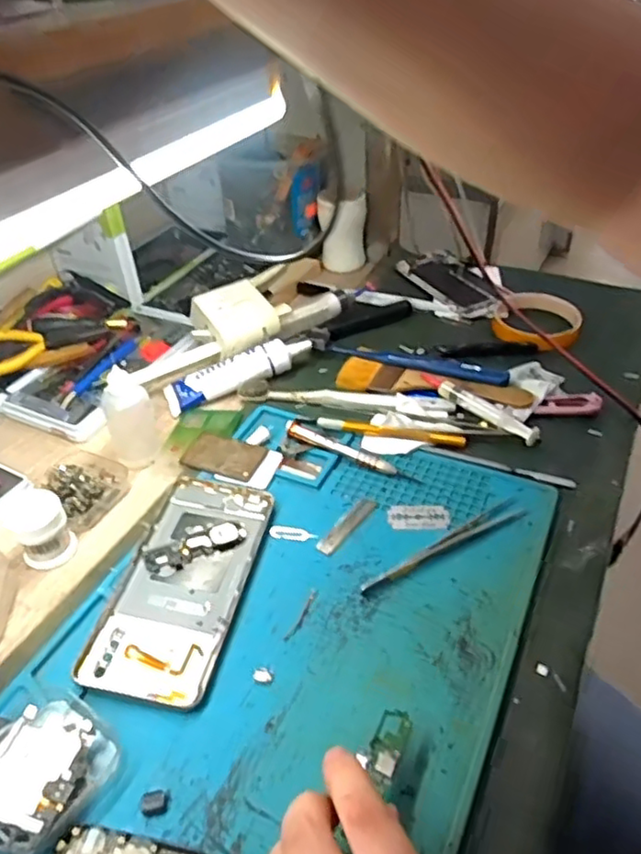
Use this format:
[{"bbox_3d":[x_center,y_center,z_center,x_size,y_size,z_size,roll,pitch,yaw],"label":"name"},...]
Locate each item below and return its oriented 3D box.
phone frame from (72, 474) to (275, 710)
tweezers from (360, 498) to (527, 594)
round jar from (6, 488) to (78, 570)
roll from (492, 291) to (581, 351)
[{"bbox_3d":[-0.085,0.095,0.412,0.074,0.008,0.164,6,40,11],"label":"phone frame"},{"bbox_3d":[0.083,0.078,0.427,0.131,0.004,0.017,-22,43,-22],"label":"tweezers"},{"bbox_3d":[-0.188,0.069,0.437,0.034,0.041,0.036,-2,40,1],"label":"round jar"},{"bbox_3d":[0.212,-0.104,0.629,0.079,0.016,0.094,11,42,16],"label":"roll"}]

